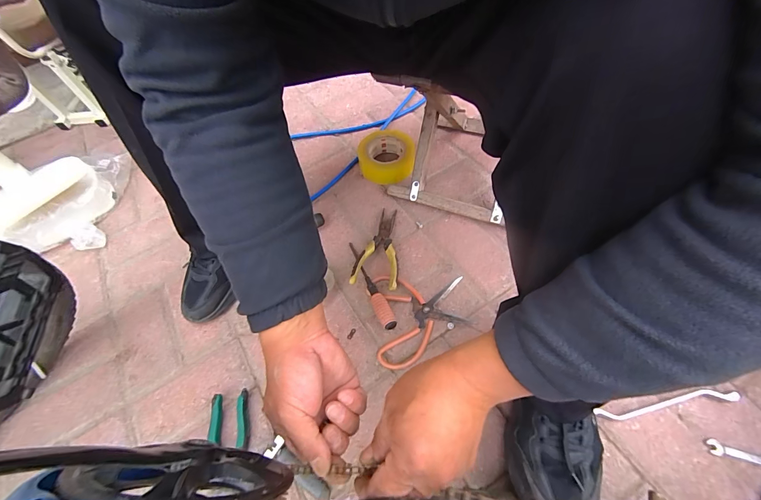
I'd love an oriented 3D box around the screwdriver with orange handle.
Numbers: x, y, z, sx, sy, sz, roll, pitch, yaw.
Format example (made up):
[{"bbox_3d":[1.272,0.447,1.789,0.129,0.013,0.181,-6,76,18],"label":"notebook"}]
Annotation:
[{"bbox_3d":[-0.021,0.058,0.620,0.023,0.030,0.202,-22,57,-7],"label":"screwdriver with orange handle"}]

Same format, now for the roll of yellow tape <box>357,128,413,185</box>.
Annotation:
[{"bbox_3d":[0.012,-0.218,0.773,0.123,0.061,0.134,-2,59,3],"label":"roll of yellow tape"}]

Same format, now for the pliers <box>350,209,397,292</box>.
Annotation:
[{"bbox_3d":[-0.001,-0.009,0.660,0.083,0.030,0.188,3,57,10],"label":"pliers"}]

